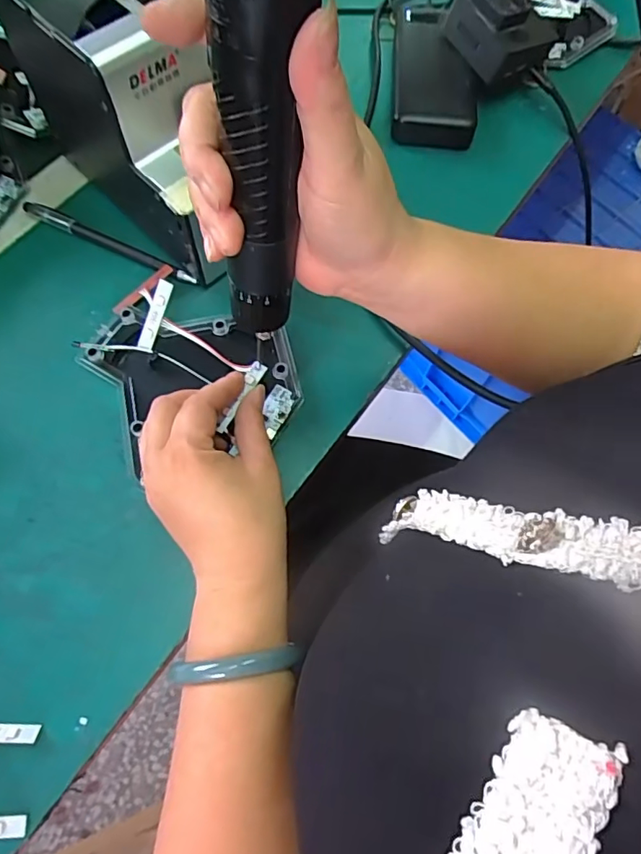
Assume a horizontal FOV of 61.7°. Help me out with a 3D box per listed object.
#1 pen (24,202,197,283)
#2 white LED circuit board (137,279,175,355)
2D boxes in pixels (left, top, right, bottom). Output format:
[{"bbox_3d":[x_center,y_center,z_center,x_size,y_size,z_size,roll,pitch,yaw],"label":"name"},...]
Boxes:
[{"bbox_3d":[-0.170,-0.149,0.431,0.162,0.013,0.011,26,69,8],"label":"pen"},{"bbox_3d":[-0.117,-0.078,0.379,0.012,0.004,0.053,30,112,9],"label":"white LED circuit board"}]

